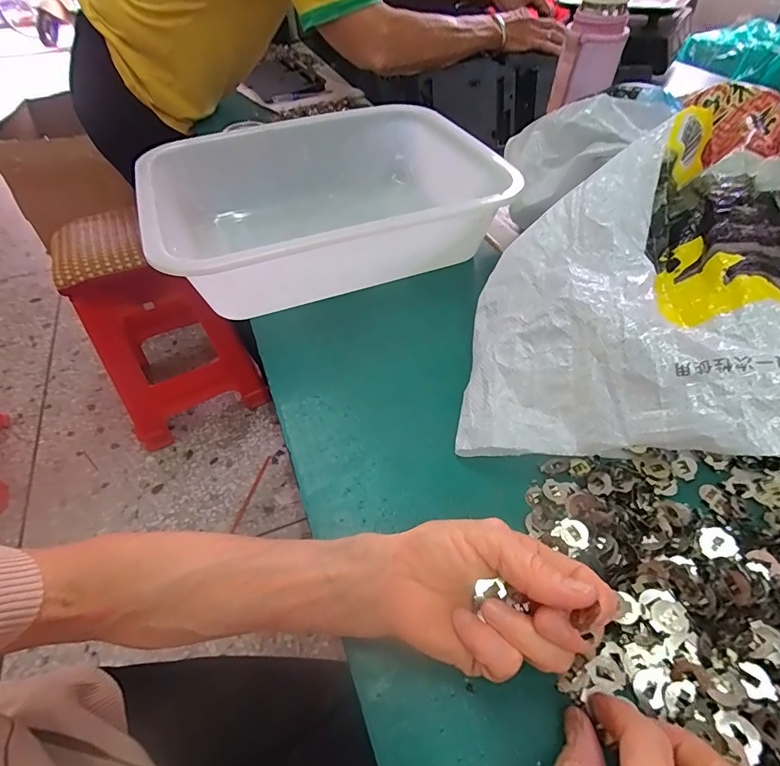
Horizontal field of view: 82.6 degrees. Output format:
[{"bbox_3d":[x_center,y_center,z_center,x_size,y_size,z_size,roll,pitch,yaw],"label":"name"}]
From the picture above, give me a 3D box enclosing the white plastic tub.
[{"bbox_3d":[-0.065,-0.202,0.511,0.374,0.100,0.284,-16,50,-13],"label":"white plastic tub"}]

